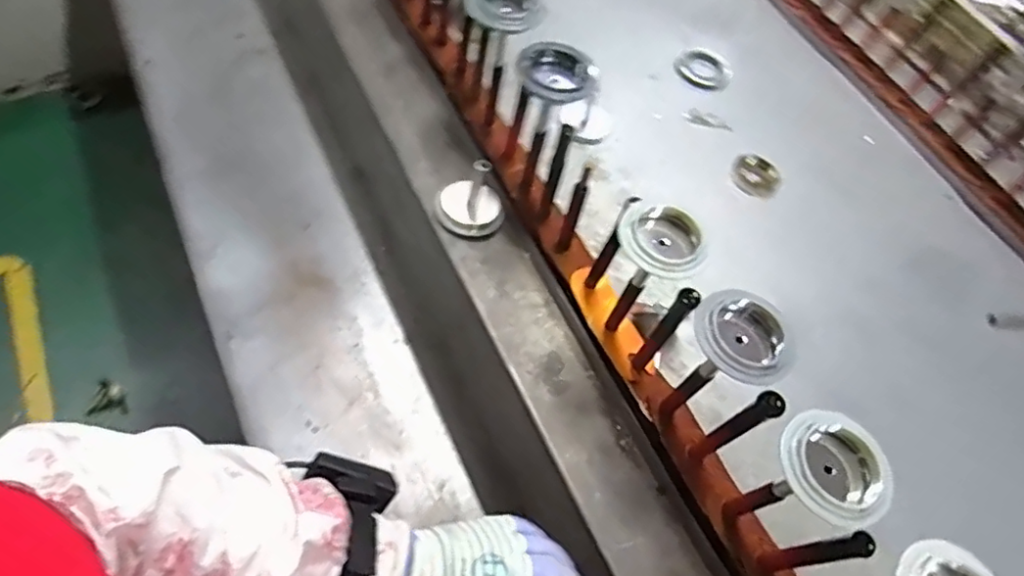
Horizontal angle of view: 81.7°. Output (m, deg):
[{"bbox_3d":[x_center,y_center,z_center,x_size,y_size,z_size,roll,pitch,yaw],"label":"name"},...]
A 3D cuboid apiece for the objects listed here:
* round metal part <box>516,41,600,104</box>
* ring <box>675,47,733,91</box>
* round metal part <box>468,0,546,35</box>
[{"bbox_3d":[0.045,-0.214,0.588,0.079,0.022,0.053,16,78,4],"label":"round metal part"},{"bbox_3d":[0.296,-0.336,0.912,0.084,0.004,0.080,3,73,-9],"label":"ring"},{"bbox_3d":[-0.006,-0.297,0.626,0.076,0.021,0.061,1,74,-10],"label":"round metal part"}]

